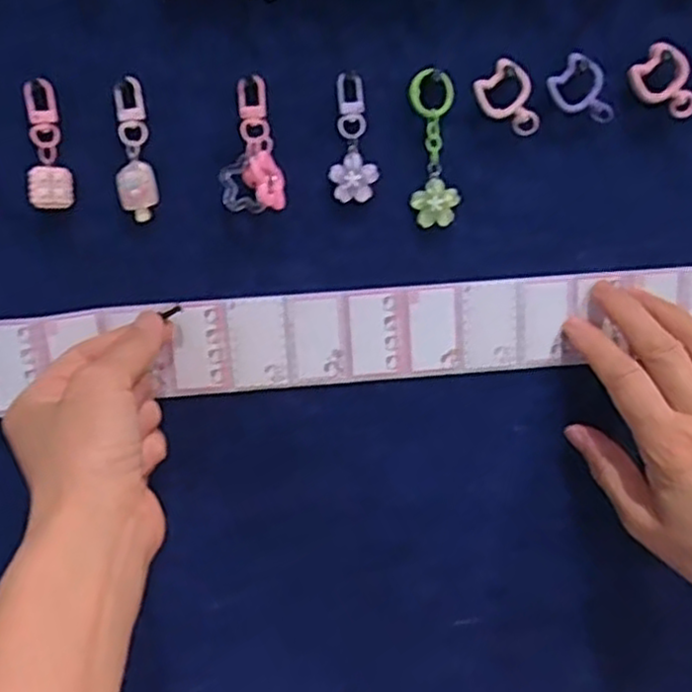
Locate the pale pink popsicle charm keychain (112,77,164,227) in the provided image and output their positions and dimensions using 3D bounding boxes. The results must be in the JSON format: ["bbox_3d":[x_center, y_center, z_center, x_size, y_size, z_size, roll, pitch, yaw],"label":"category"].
[{"bbox_3d":[-0.106,-0.098,0.370,0.021,0.067,0.007,-5,13,-10],"label":"pale pink popsicle charm keychain"}]

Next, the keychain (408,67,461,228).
[{"bbox_3d":[0.046,-0.102,0.384,0.023,0.077,0.006,0,13,9],"label":"keychain"}]

